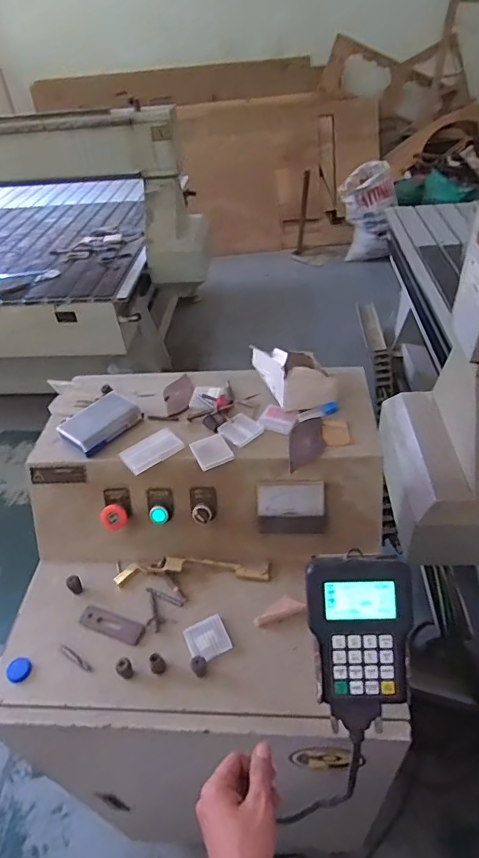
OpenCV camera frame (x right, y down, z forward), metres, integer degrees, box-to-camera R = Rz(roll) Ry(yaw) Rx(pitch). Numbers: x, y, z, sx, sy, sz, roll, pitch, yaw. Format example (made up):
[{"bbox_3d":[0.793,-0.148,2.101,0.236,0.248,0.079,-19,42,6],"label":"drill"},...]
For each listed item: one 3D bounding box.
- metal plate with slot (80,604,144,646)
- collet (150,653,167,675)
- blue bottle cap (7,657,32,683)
[{"bbox_3d":[-0.181,0.278,0.670,0.098,0.004,0.030,12,44,18],"label":"metal plate with slot"},{"bbox_3d":[-0.108,0.308,0.619,0.019,0.023,0.020,-3,44,3],"label":"collet"},{"bbox_3d":[-0.296,0.323,0.635,0.028,0.012,0.030,-3,42,3],"label":"blue bottle cap"}]

